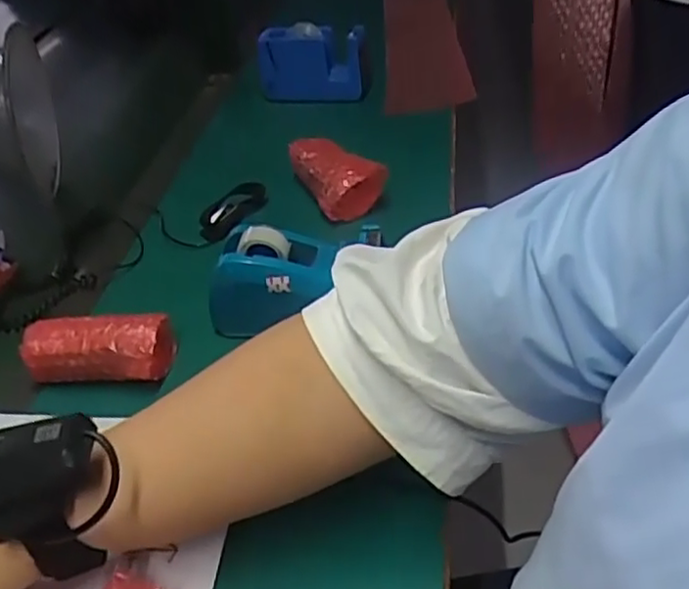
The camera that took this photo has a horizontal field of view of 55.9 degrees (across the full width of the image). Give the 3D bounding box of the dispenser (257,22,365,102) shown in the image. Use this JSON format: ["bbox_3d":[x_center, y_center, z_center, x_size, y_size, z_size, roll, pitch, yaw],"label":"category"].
[{"bbox_3d":[-0.042,-0.293,0.820,0.131,0.093,0.043,-1,40,4],"label":"dispenser"}]

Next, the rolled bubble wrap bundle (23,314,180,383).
[{"bbox_3d":[-0.186,0.042,0.487,0.104,0.043,0.046,-2,40,3],"label":"rolled bubble wrap bundle"}]

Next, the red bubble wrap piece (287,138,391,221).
[{"bbox_3d":[-0.009,-0.121,0.643,0.059,0.048,0.106,-19,42,-16],"label":"red bubble wrap piece"}]

